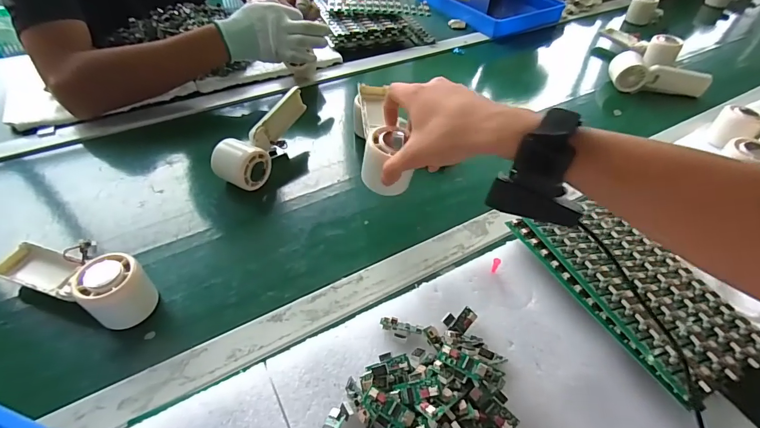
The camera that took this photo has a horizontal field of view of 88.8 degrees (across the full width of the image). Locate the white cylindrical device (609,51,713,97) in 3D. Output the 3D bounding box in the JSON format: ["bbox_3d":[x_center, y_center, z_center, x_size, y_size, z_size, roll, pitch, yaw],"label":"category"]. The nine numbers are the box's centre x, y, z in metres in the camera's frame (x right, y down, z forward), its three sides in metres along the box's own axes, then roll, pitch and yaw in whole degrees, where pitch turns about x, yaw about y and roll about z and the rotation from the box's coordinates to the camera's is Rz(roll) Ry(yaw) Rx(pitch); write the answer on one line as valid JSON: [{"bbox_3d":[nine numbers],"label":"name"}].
[{"bbox_3d":[0.526,-0.264,0.738,0.160,0.051,0.055,9,47,7],"label":"white cylindrical device"}]

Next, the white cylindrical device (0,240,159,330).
[{"bbox_3d":[-0.306,0.060,0.393,0.162,0.060,0.062,16,48,13],"label":"white cylindrical device"}]

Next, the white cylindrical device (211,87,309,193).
[{"bbox_3d":[-0.165,-0.104,0.537,0.057,0.066,0.160,13,48,10],"label":"white cylindrical device"}]

